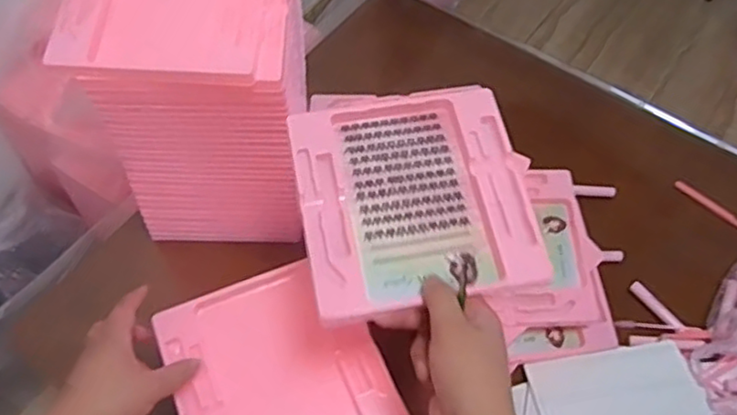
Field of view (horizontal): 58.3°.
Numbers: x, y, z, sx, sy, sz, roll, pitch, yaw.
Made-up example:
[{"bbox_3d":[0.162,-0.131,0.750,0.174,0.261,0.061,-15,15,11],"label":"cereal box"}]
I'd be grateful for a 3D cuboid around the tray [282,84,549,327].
[{"bbox_3d":[0.040,-0.010,0.560,0.193,0.027,0.191,-10,59,-8],"label":"tray"}]

